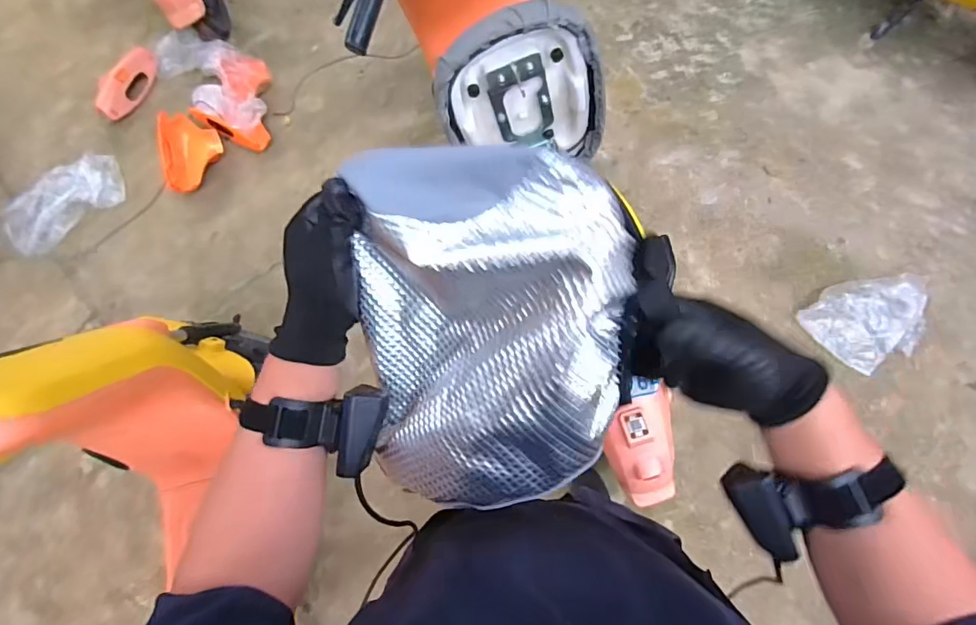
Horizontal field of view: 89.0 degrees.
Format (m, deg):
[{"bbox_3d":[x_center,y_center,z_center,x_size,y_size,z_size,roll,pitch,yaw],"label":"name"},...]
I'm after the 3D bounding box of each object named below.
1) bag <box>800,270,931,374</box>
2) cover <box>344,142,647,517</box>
[{"bbox_3d":[1.182,0.026,1.539,0.352,0.090,0.270,-23,73,-6],"label":"bag"},{"bbox_3d":[-0.015,0.015,0.364,0.219,0.080,0.258,12,111,23],"label":"cover"}]

